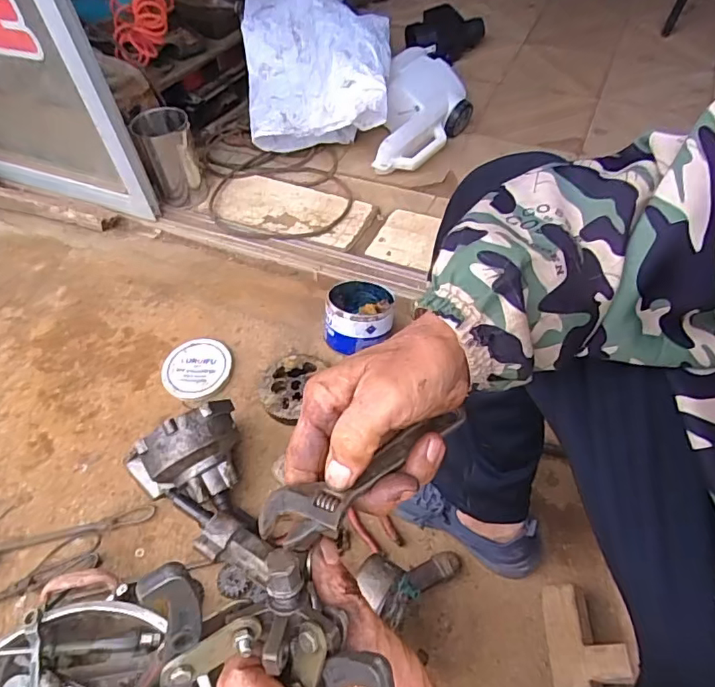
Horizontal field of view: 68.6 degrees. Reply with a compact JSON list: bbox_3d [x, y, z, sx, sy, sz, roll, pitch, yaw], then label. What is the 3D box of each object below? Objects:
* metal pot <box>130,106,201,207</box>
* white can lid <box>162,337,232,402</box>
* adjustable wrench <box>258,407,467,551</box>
[{"bbox_3d":[-0.498,-0.499,1.416,0.142,0.202,0.177,-20,55,-11],"label":"metal pot"},{"bbox_3d":[-0.295,0.045,0.961,0.116,0.016,0.134,1,52,7],"label":"white can lid"},{"bbox_3d":[0.010,0.072,0.299,0.141,0.008,0.036,-23,51,-32],"label":"adjustable wrench"}]

